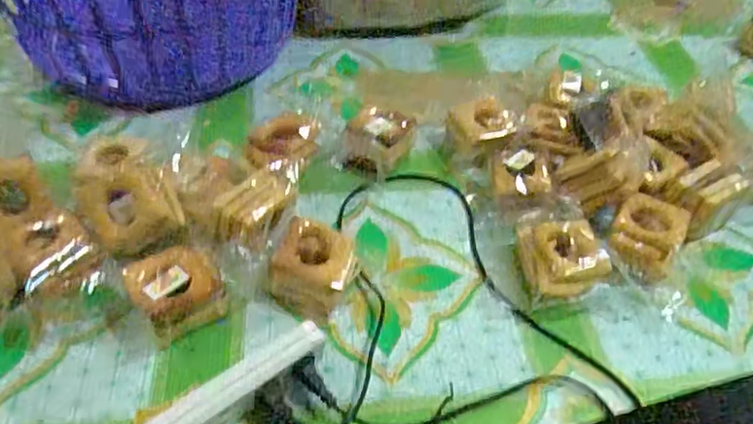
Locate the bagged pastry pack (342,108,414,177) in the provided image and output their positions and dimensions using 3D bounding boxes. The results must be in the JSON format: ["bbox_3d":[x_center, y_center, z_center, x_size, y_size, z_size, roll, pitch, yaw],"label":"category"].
[{"bbox_3d":[-0.001,-0.068,0.642,0.071,0.048,0.063,9,46,3],"label":"bagged pastry pack"}]

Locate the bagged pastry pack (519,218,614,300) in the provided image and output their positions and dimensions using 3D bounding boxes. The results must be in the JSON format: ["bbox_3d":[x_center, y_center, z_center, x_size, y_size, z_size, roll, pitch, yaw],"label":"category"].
[{"bbox_3d":[0.164,0.042,0.558,0.070,0.042,0.070,-4,47,-10],"label":"bagged pastry pack"}]

